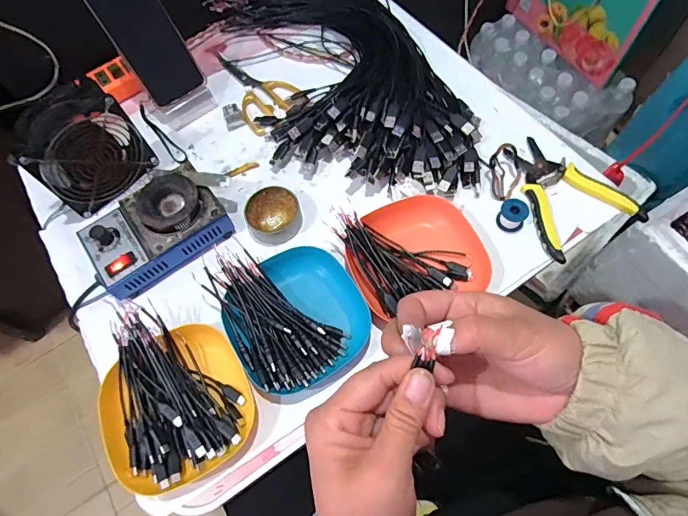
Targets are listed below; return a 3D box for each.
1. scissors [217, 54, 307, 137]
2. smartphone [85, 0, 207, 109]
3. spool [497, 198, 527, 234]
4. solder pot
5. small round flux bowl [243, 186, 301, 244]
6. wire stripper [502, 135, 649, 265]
[{"bbox_3d":[-0.130,-0.247,0.611,0.084,0.018,0.172,-35,69,-12],"label":"scissors"},{"bbox_3d":[-0.250,-0.282,0.539,0.076,0.167,0.011,-38,39,-13],"label":"smartphone"},{"bbox_3d":[0.191,-0.048,0.484,0.030,0.030,0.026,32,72,16],"label":"spool"},{"bbox_3d":[-0.215,-0.036,0.484,0.152,0.049,0.113,-36,69,-12],"label":"solder pot"},{"bbox_3d":[-0.083,-0.049,0.509,0.063,0.024,0.068,-1,66,3],"label":"small round flux bowl"},{"bbox_3d":[0.252,-0.080,0.502,0.115,0.018,0.153,-25,67,-8],"label":"wire stripper"}]

